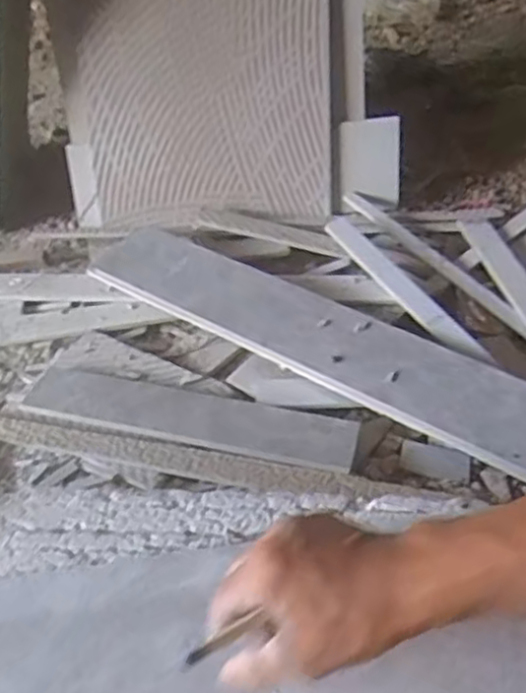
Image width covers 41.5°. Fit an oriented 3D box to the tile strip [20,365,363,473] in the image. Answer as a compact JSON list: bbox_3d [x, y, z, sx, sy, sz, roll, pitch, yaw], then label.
[{"bbox_3d":[-0.073,0.064,0.693,0.335,0.012,0.073,9,44,12],"label":"tile strip"}]

